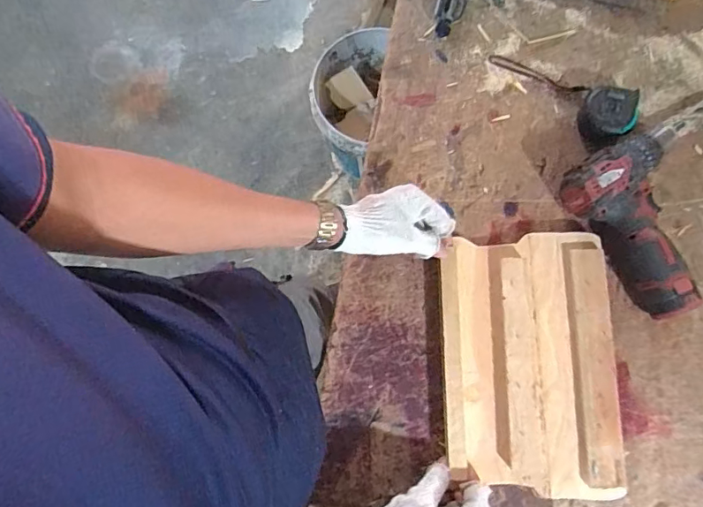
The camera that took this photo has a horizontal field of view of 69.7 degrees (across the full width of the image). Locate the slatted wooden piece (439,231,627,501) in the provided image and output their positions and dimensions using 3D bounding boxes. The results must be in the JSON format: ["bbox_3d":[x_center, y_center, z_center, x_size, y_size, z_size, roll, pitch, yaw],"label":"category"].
[{"bbox_3d":[0.194,0.119,0.564,0.180,0.031,0.277,0,79,1],"label":"slatted wooden piece"}]

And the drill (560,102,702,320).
[{"bbox_3d":[0.382,-0.060,0.582,0.225,0.055,0.194,-32,79,-2],"label":"drill"}]

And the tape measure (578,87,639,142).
[{"bbox_3d":[0.316,-0.170,0.621,0.060,0.041,0.065,4,80,4],"label":"tape measure"}]

